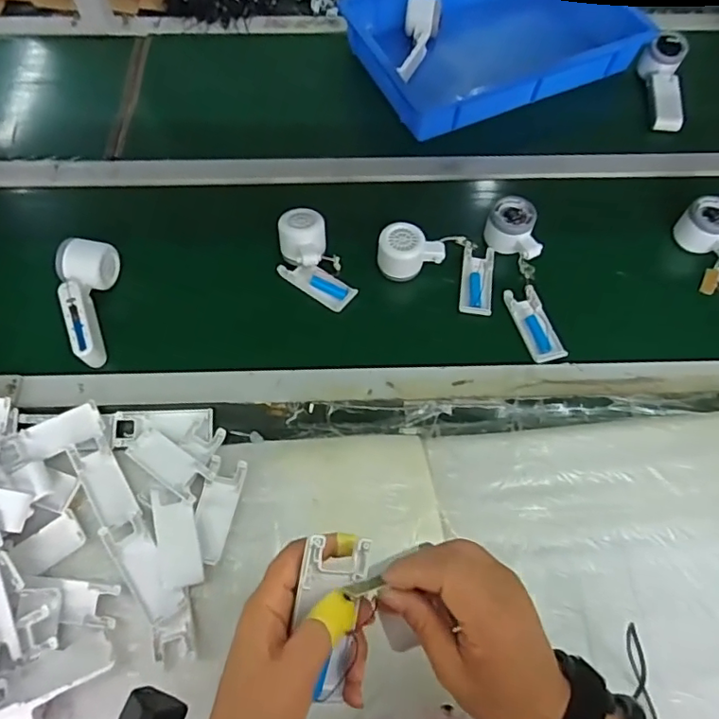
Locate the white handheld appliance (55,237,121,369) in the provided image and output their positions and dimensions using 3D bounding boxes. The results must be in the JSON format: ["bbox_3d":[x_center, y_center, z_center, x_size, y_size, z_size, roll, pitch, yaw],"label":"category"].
[{"bbox_3d":[-0.331,-0.071,0.649,0.061,0.056,0.155,-6,64,-3],"label":"white handheld appliance"}]

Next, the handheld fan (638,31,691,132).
[{"bbox_3d":[0.476,-0.426,0.831,0.056,0.066,0.148,2,64,1],"label":"handheld fan"}]

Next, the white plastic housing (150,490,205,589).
[{"bbox_3d":[-0.181,0.178,0.542,0.040,0.014,0.095,-15,65,-7],"label":"white plastic housing"}]

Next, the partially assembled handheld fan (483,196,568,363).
[{"bbox_3d":[0.212,-0.104,0.674,0.055,0.045,0.211,-10,64,-5],"label":"partially assembled handheld fan"}]

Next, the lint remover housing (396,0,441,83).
[{"bbox_3d":[0.090,-0.503,0.866,0.053,0.046,0.150,13,79,6],"label":"lint remover housing"}]

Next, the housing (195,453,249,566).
[{"bbox_3d":[-0.151,0.157,0.569,0.040,0.019,0.103,11,64,5],"label":"housing"}]

